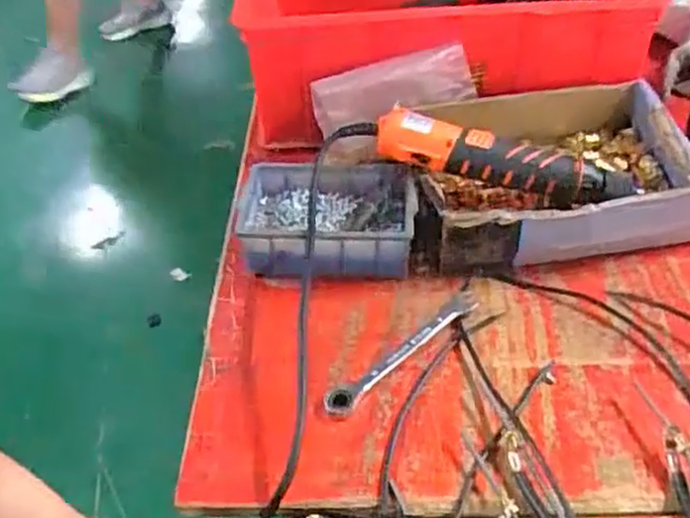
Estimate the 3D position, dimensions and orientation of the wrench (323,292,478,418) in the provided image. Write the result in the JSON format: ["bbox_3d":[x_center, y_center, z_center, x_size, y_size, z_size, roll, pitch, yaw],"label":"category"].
[{"bbox_3d":[0.044,0.068,0.541,0.153,0.010,0.020,-34,50,-29],"label":"wrench"}]

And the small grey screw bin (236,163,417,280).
[{"bbox_3d":[-0.016,-0.033,0.629,0.152,0.055,0.108,0,43,5],"label":"small grey screw bin"}]

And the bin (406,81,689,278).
[{"bbox_3d":[0.180,-0.076,0.649,0.244,0.062,0.194,-6,43,-2],"label":"bin"}]

